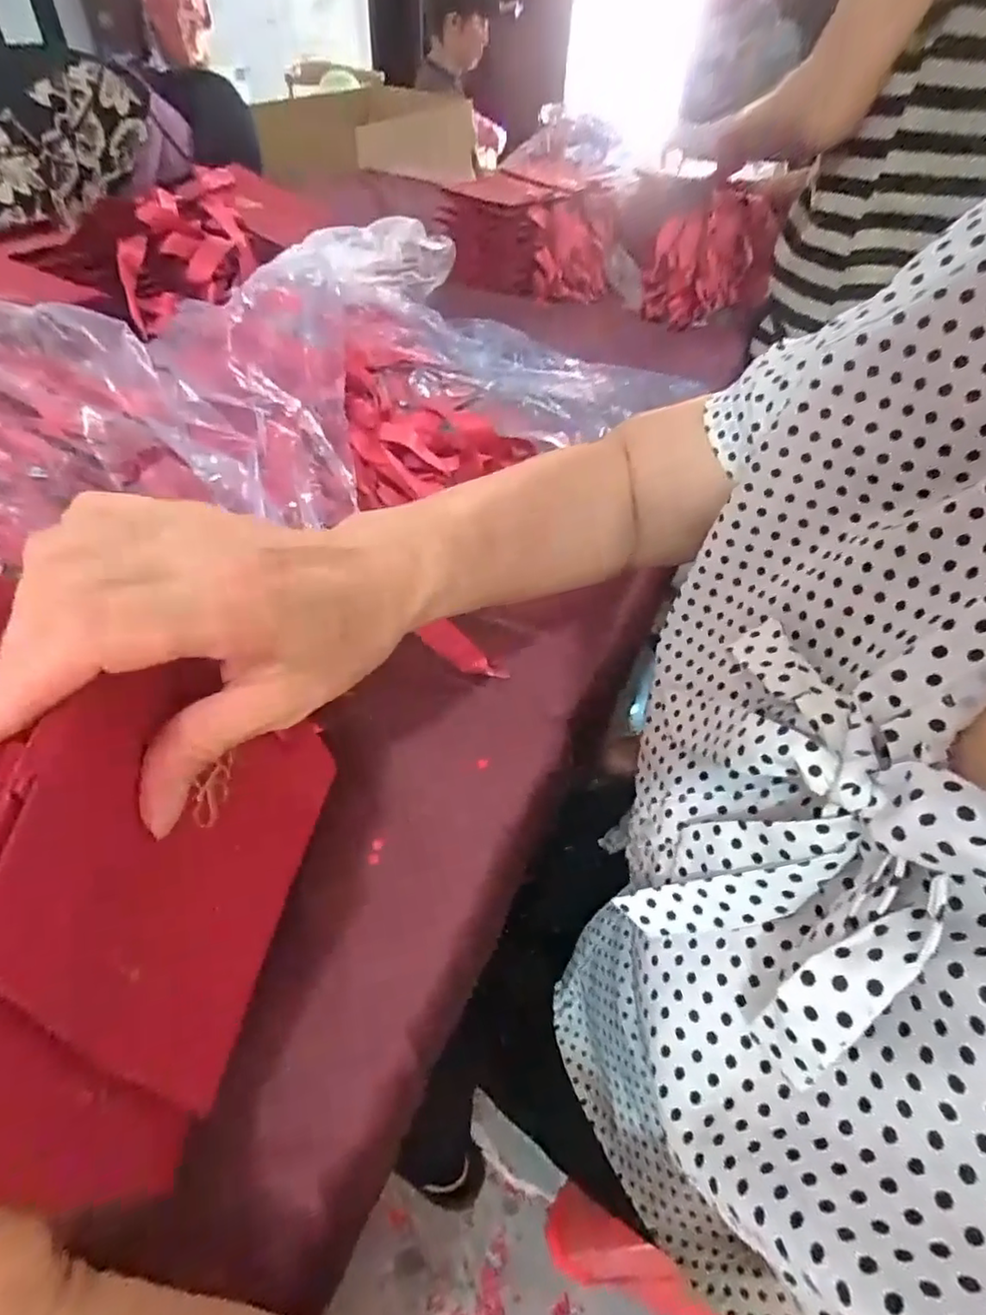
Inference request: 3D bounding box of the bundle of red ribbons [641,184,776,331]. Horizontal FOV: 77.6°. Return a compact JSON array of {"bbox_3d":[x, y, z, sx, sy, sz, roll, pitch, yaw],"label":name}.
[{"bbox_3d":[0.283,-0.513,0.793,0.131,0.128,0.104,-9,49,-13],"label":"bundle of red ribbons"}]

